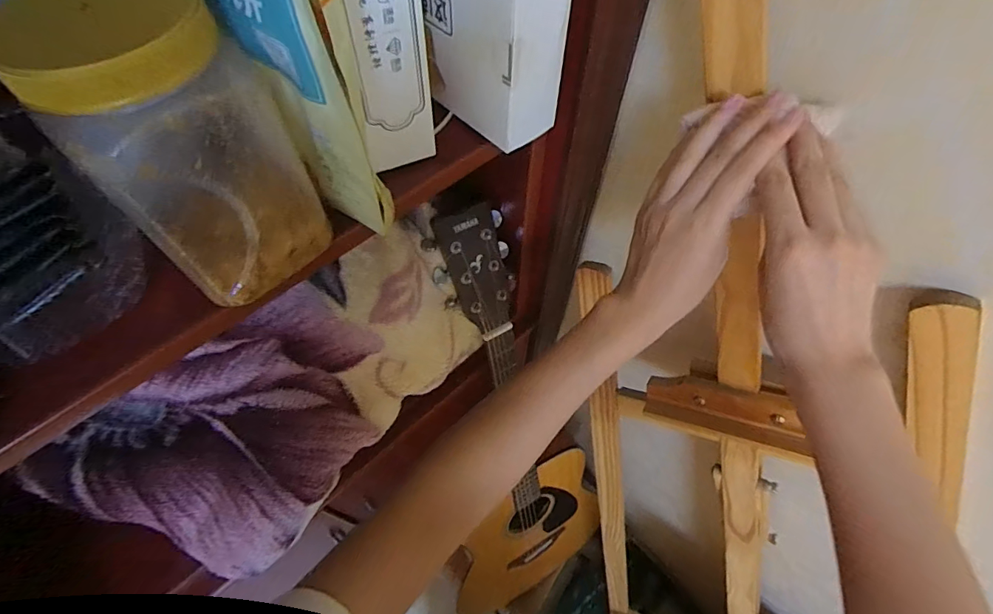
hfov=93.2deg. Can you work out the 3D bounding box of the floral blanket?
[{"bbox_3d":[-0.226,0.092,0.514,0.176,0.200,0.429,38,67,21],"label":"floral blanket"}]

